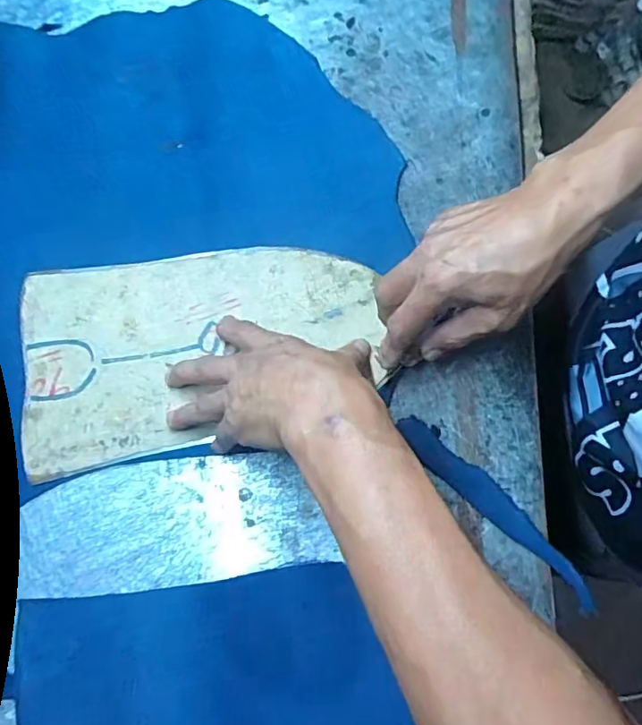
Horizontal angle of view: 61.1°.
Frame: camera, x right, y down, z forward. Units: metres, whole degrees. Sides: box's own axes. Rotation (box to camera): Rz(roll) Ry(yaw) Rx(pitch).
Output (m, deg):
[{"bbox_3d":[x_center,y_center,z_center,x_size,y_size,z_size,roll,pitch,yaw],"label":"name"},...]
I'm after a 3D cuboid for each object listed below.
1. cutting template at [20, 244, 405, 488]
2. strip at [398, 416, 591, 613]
[{"bbox_3d":[-0.093,-0.014,0.425,0.273,0.007,0.157,-9,73,-1],"label":"cutting template"},{"bbox_3d":[0.122,0.100,0.382,0.025,0.011,0.169,-42,77,-10],"label":"strip"}]

